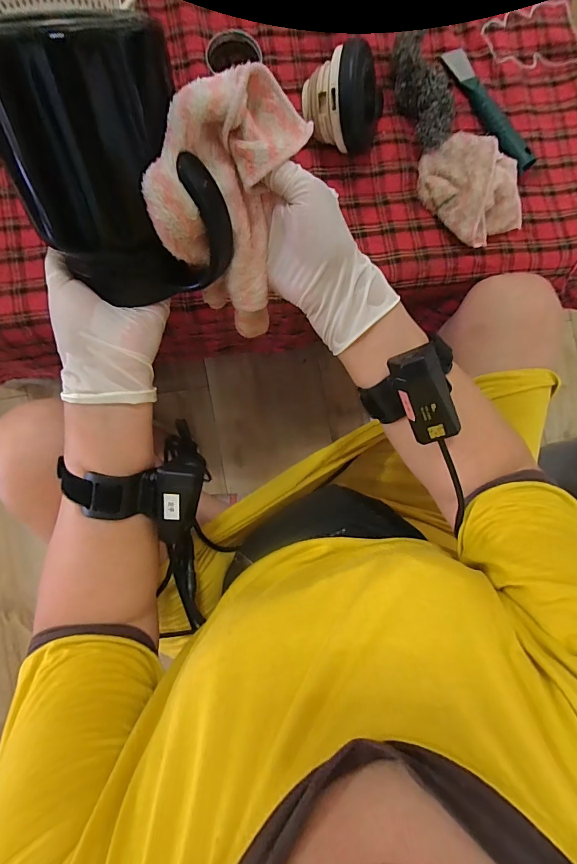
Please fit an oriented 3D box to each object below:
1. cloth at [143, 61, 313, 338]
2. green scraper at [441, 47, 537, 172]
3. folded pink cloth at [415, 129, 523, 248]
[{"bbox_3d":[-0.043,-0.162,0.291,0.082,0.116,0.132,14,87,-3],"label":"cloth"},{"bbox_3d":[0.230,-0.372,0.453,0.028,0.019,0.162,-28,91,-6],"label":"green scraper"},{"bbox_3d":[0.202,-0.271,0.436,0.088,0.037,0.115,-26,91,-6],"label":"folded pink cloth"}]

